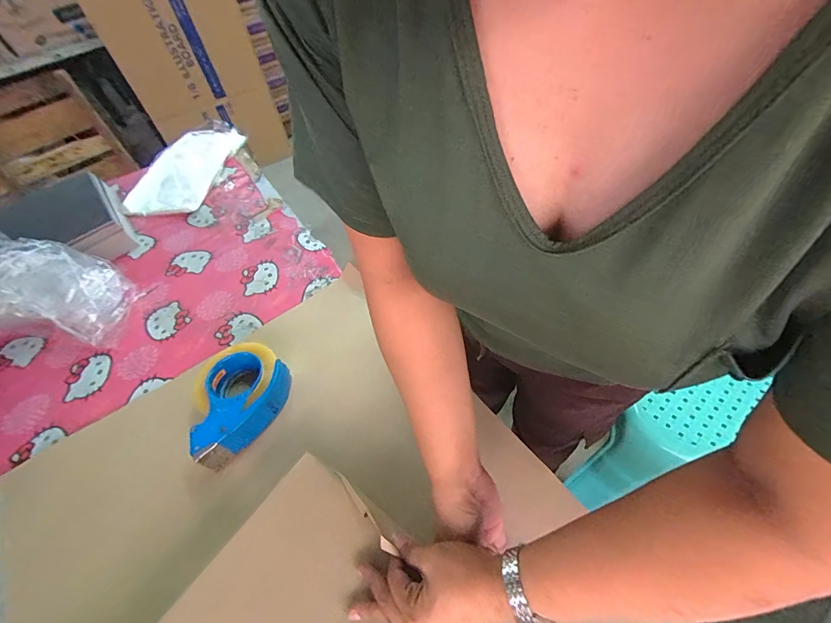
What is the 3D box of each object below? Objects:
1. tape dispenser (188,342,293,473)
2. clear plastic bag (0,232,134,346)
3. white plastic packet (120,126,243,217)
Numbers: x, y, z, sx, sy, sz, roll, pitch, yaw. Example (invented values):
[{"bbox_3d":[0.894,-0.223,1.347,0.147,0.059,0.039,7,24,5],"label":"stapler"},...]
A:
[{"bbox_3d":[-0.270,0.126,0.545,0.126,0.062,0.158,30,61,23],"label":"tape dispenser"},{"bbox_3d":[-0.672,-0.063,0.639,0.317,0.121,0.160,18,53,-14],"label":"clear plastic bag"},{"bbox_3d":[-0.581,-0.375,0.954,0.178,0.035,0.354,3,54,6],"label":"white plastic packet"}]

